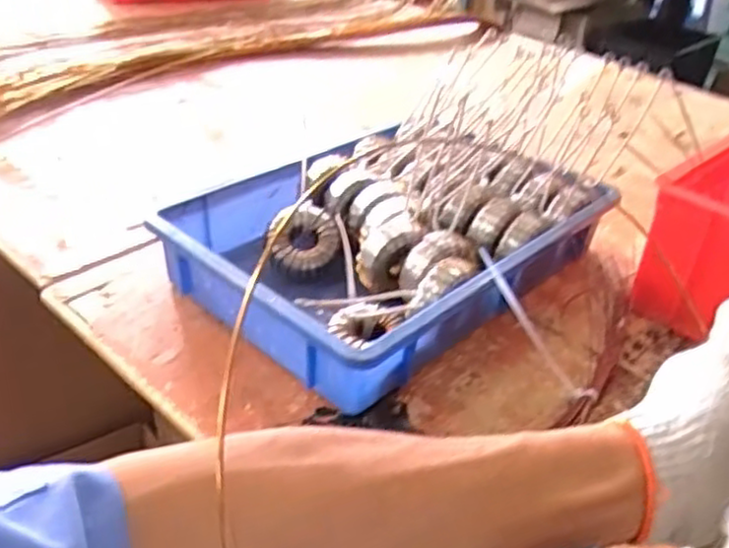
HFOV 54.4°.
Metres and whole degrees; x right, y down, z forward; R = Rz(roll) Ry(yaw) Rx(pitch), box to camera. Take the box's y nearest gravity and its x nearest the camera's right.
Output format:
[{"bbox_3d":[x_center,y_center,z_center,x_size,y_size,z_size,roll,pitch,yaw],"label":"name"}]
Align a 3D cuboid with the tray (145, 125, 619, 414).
[{"bbox_3d":[0.017,-0.034,0.731,0.287,0.097,0.373,31,42,32],"label":"tray"}]

